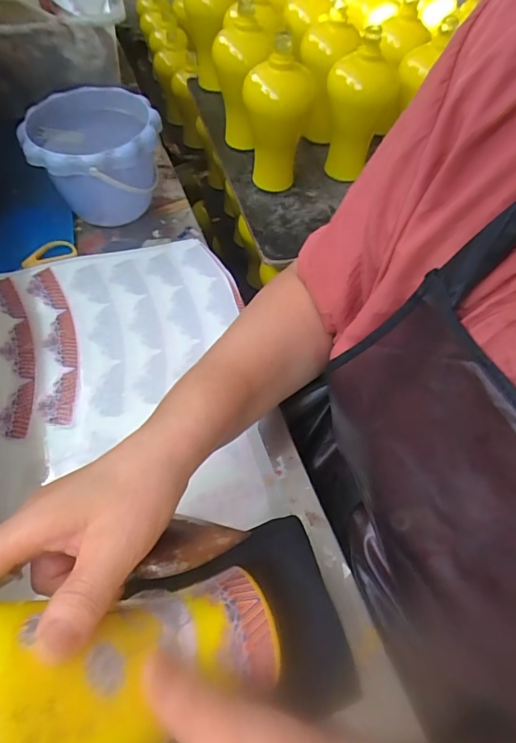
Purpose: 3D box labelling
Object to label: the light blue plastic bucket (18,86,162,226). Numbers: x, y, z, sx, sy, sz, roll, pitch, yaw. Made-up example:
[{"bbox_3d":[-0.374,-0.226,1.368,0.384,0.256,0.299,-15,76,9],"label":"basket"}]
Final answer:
[{"bbox_3d":[-0.200,-0.261,0.557,0.146,0.115,0.159,2,56,-3],"label":"light blue plastic bucket"}]

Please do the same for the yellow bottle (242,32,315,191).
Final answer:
[{"bbox_3d":[0.027,-0.365,0.671,0.099,0.211,0.093,3,56,-2],"label":"yellow bottle"}]

